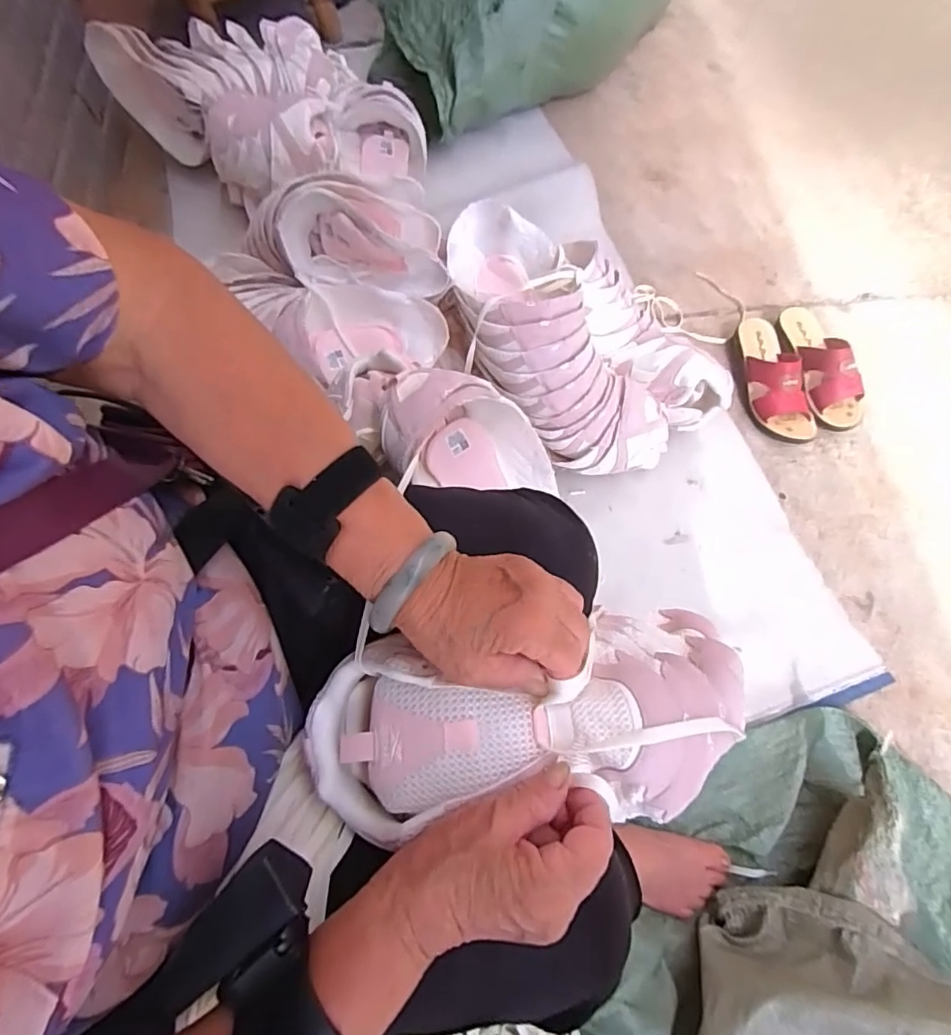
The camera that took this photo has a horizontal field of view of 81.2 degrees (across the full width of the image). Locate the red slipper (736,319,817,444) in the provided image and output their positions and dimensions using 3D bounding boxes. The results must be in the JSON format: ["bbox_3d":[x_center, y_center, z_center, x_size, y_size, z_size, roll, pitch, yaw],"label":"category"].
[{"bbox_3d":[0.486,-0.235,0.898,0.088,0.082,0.227,-5,70,-3],"label":"red slipper"}]

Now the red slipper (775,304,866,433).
[{"bbox_3d":[0.573,-0.258,0.914,0.093,0.077,0.228,-7,70,-3],"label":"red slipper"}]

